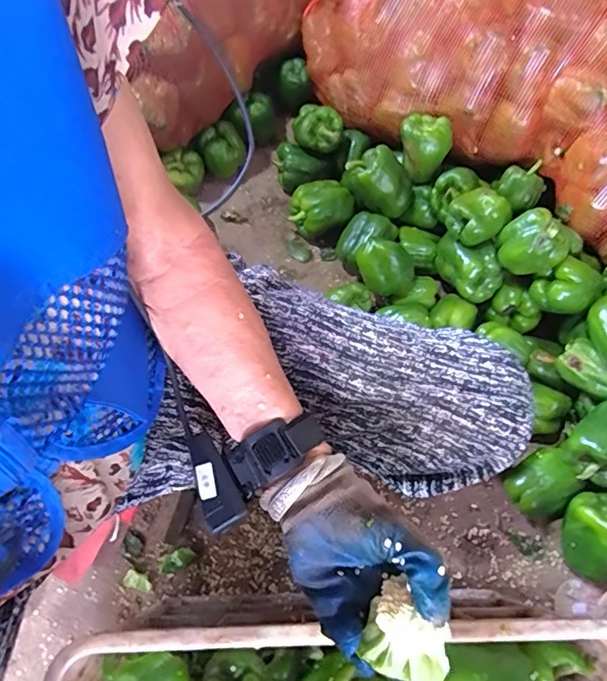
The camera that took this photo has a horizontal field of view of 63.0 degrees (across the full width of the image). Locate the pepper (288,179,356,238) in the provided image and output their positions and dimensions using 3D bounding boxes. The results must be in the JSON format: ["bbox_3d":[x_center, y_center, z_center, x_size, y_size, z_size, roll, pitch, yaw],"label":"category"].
[{"bbox_3d":[0.031,-0.233,0.884,0.108,0.067,0.084,-15,68,-7],"label":"pepper"}]

